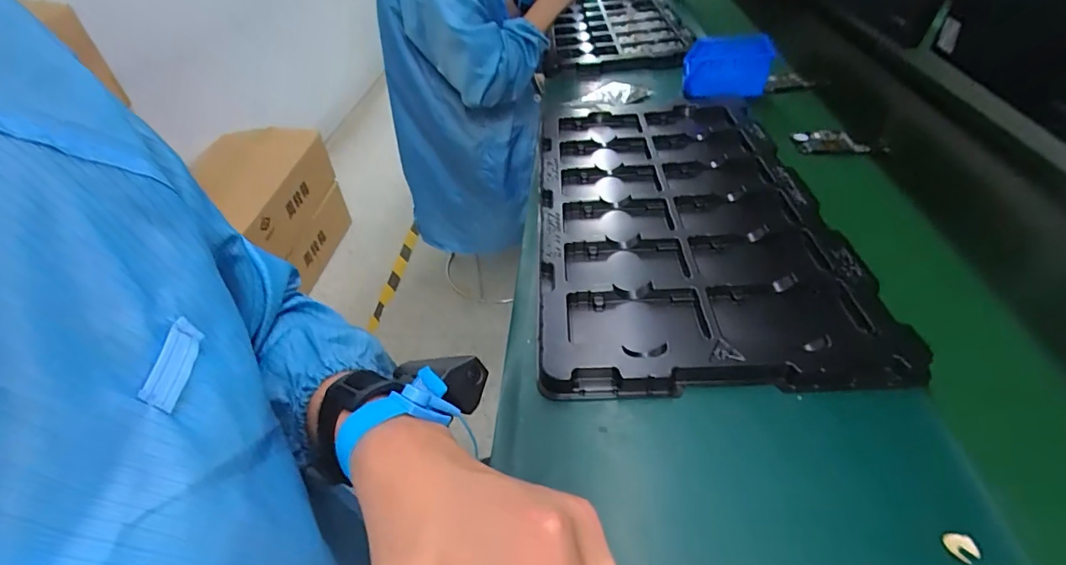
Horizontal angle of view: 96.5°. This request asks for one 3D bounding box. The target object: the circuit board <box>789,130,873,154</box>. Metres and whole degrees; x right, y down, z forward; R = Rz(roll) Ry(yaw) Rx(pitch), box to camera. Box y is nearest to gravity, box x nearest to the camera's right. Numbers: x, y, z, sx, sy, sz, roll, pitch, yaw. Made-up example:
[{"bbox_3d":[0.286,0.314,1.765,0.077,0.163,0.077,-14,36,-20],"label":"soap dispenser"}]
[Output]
[{"bbox_3d":[0.429,-0.202,0.688,0.103,0.015,0.050,3,44,8],"label":"circuit board"}]

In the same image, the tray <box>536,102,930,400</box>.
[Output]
[{"bbox_3d":[0.170,-0.097,0.591,0.321,0.041,0.535,-1,43,3],"label":"tray"}]

